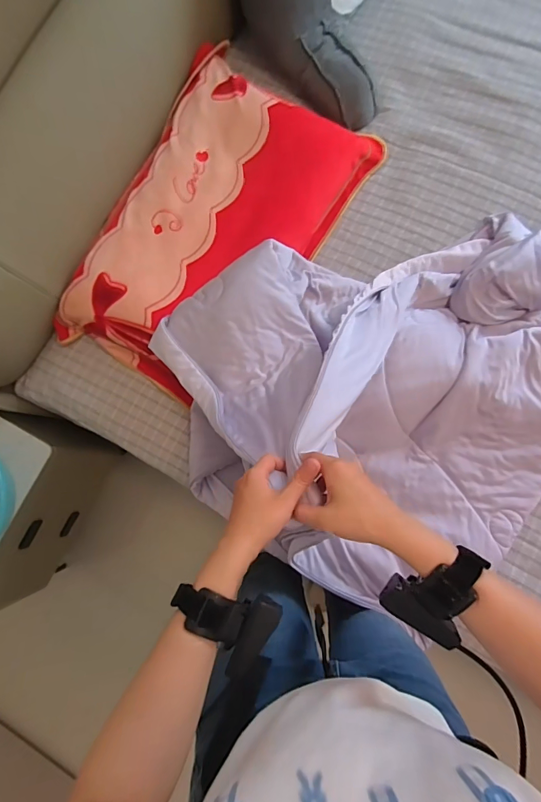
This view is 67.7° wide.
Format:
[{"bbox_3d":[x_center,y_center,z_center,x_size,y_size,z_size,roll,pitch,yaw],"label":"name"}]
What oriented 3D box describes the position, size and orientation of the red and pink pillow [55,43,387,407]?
[{"bbox_3d":[-0.117,-0.373,0.866,0.429,0.109,0.724,31,85,9],"label":"red and pink pillow"}]

